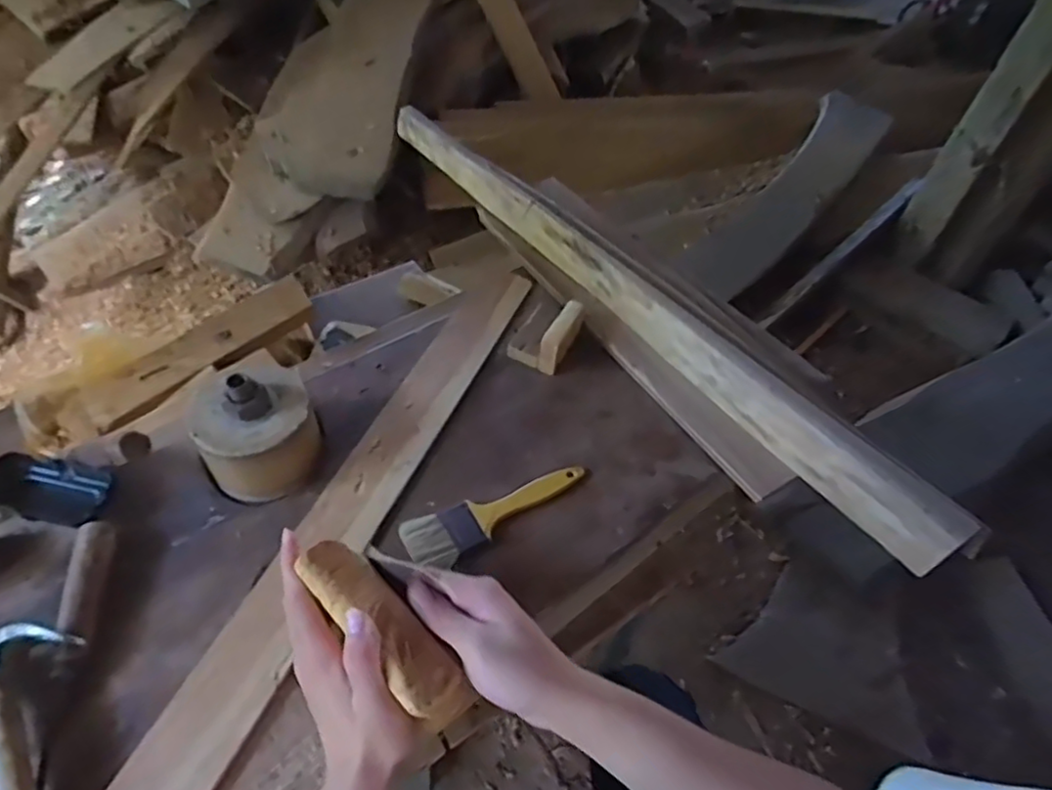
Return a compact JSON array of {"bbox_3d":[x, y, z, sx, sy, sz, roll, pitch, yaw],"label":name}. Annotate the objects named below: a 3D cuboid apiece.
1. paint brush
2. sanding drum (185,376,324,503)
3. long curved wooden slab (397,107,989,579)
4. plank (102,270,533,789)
[{"bbox_3d":[-0.024,0.104,0.583,0.174,0.010,0.048,-20,55,-22],"label":"paint brush"},{"bbox_3d":[-0.236,0.031,0.570,0.097,0.094,0.093,-25,57,-25],"label":"sanding drum"},{"bbox_3d":[0.107,-0.128,0.750,0.059,0.054,0.837,-29,59,-27],"label":"long curved wooden slab"},{"bbox_3d":[-0.179,0.142,0.538,0.067,0.011,0.814,19,51,12],"label":"plank"}]

